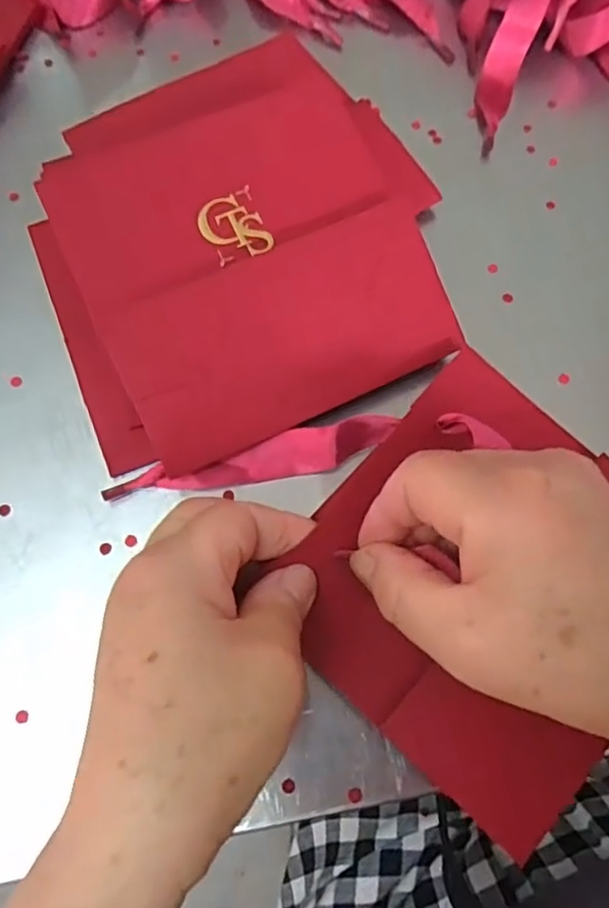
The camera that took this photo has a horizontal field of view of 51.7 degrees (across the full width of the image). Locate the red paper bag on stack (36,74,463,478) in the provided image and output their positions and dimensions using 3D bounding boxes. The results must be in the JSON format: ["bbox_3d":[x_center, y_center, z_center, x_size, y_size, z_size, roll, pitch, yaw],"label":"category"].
[{"bbox_3d":[-0.022,-0.082,0.269,0.137,0.015,0.140,-25,89,-9],"label":"red paper bag on stack"}]

